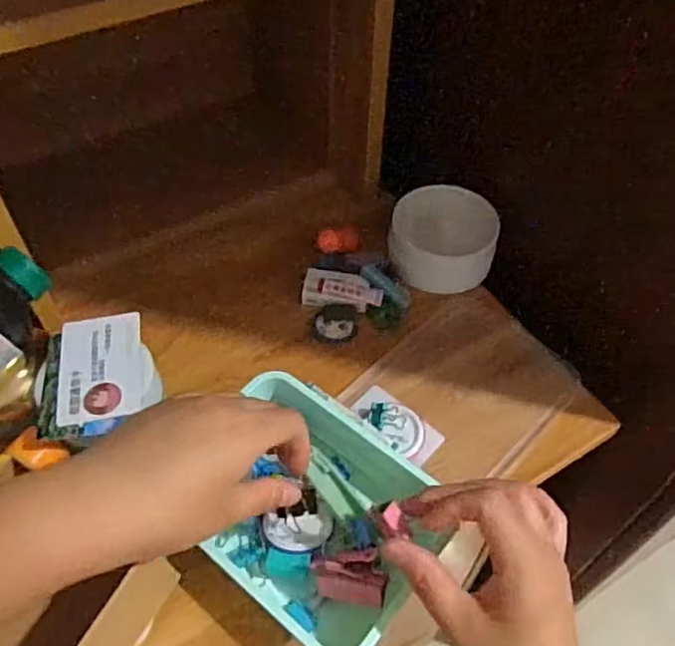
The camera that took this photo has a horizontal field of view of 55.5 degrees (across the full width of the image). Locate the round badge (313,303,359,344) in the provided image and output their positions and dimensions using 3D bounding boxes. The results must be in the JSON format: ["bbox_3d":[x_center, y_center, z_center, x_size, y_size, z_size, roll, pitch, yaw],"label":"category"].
[{"bbox_3d":[-0.001,0.000,0.546,0.038,0.010,0.034,1,52,-1],"label":"round badge"}]

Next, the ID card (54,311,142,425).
[{"bbox_3d":[-0.163,0.029,0.441,0.053,0.004,0.085,-8,53,-8],"label":"ID card"}]

